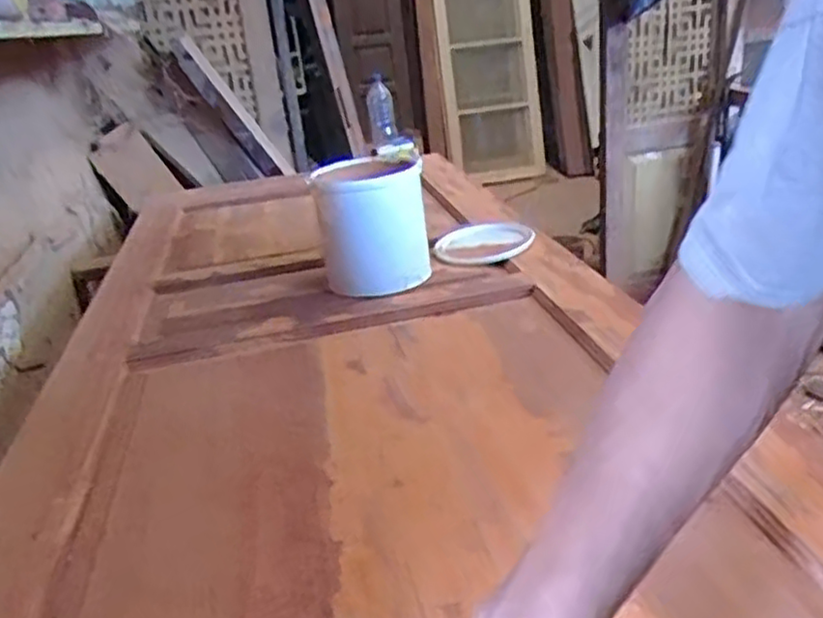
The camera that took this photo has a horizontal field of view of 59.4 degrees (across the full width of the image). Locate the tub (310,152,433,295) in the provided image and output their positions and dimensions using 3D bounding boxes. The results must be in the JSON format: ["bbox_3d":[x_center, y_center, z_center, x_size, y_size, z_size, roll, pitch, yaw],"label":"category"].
[{"bbox_3d":[-0.068,-0.137,1.190,0.168,0.198,0.185,-11,23,-11],"label":"tub"}]

